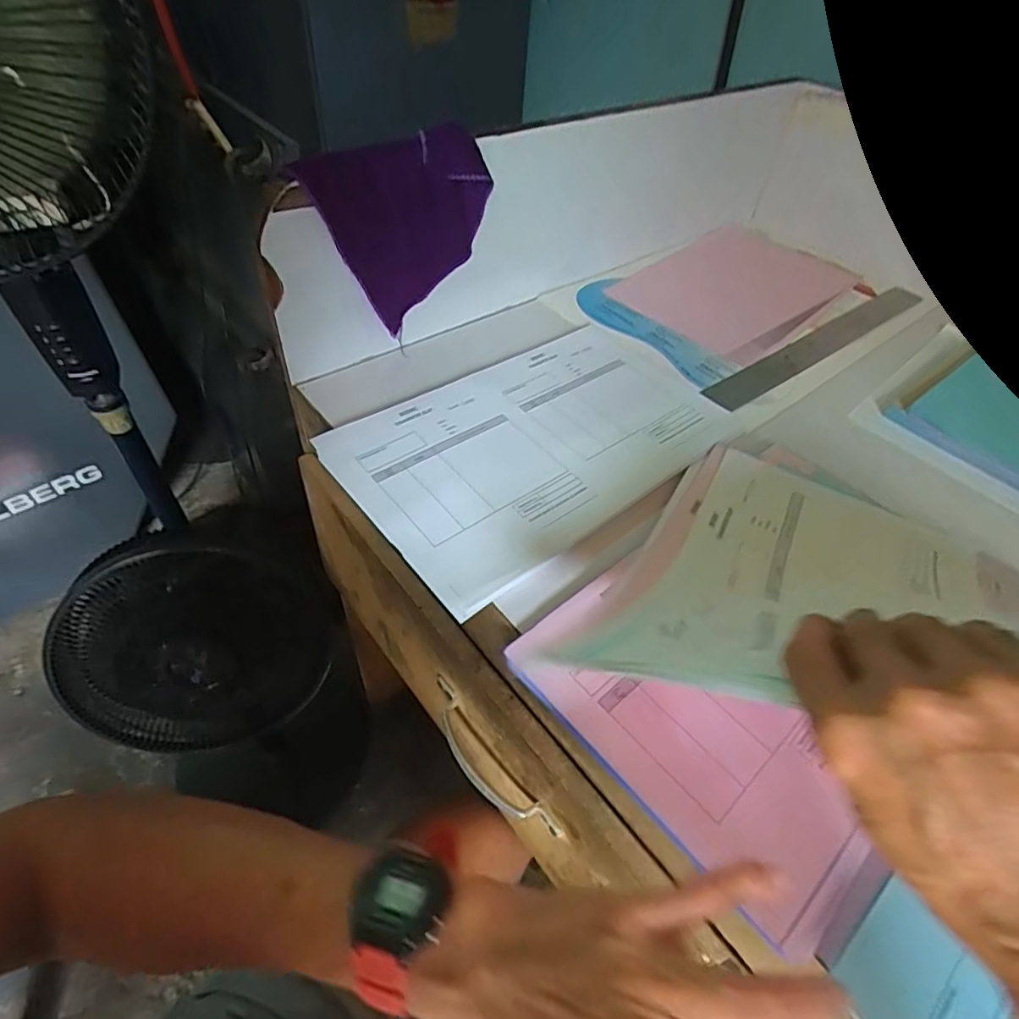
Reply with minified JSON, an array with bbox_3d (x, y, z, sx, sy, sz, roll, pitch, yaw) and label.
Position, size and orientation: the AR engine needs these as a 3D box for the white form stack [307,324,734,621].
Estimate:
[{"bbox_3d":[0.029,-0.069,0.541,0.345,0.009,0.218,-30,58,-29],"label":"white form stack"}]

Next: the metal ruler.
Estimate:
[{"bbox_3d":[0.393,-0.209,0.718,0.436,0.004,0.040,-29,58,-27],"label":"metal ruler"}]

